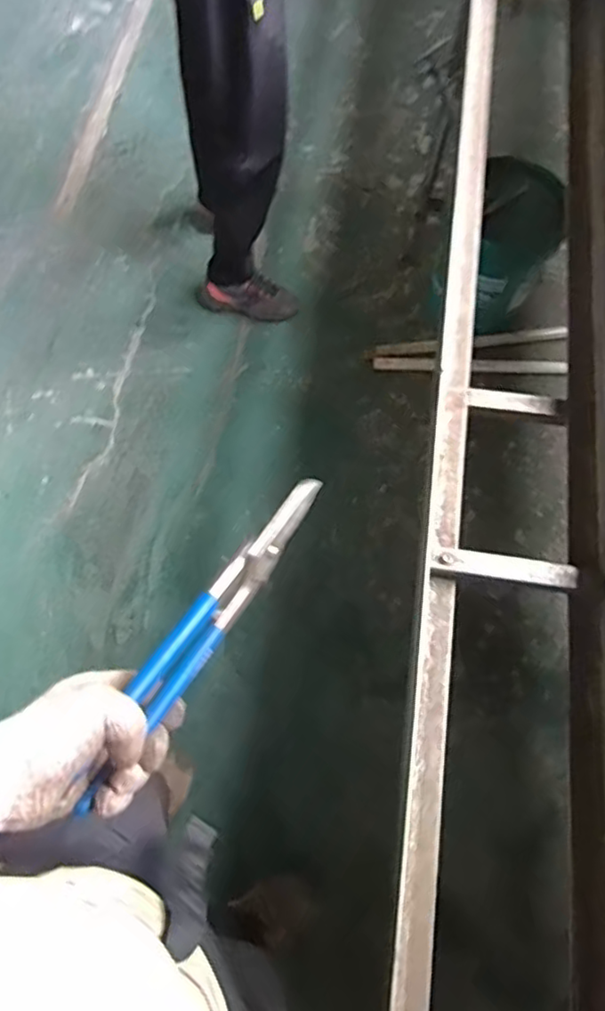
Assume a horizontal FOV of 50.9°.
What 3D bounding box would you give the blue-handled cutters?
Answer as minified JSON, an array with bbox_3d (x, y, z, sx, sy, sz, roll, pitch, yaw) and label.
[{"bbox_3d":[-0.080,0.099,0.548,0.028,0.048,0.324,31,62,14],"label":"blue-handled cutters"}]

